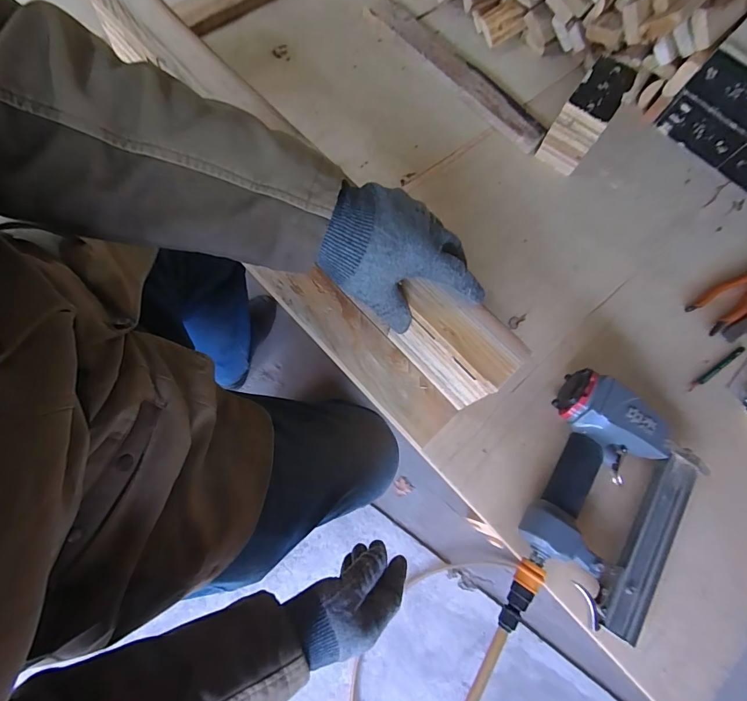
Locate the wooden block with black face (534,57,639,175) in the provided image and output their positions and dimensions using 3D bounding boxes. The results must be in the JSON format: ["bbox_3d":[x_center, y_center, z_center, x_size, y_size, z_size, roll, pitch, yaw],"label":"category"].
[{"bbox_3d":[0.298,-0.330,0.564,0.065,0.094,0.125,36,74,6],"label":"wooden block with black face"}]

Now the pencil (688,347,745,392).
[{"bbox_3d":[0.433,0.023,0.501,0.098,0.007,0.008,-31,77,-14],"label":"pencil"}]

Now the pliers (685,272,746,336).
[{"bbox_3d":[0.505,-0.087,0.537,0.186,0.011,0.048,-31,77,-14],"label":"pliers"}]

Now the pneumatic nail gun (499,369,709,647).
[{"bbox_3d":[0.240,0.171,0.405,0.158,0.059,0.268,27,73,3],"label":"pneumatic nail gun"}]

